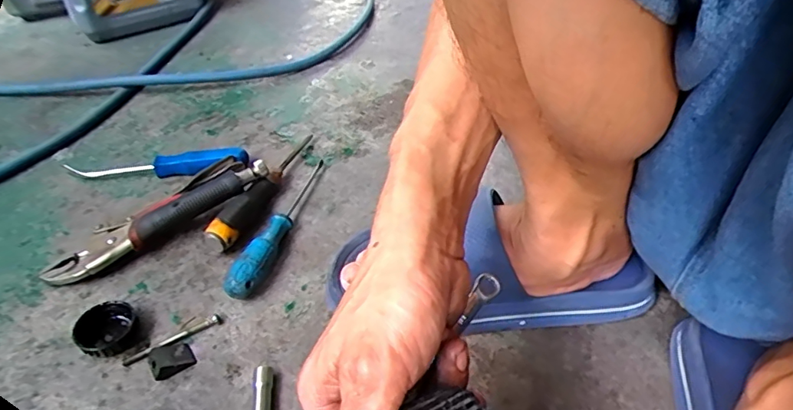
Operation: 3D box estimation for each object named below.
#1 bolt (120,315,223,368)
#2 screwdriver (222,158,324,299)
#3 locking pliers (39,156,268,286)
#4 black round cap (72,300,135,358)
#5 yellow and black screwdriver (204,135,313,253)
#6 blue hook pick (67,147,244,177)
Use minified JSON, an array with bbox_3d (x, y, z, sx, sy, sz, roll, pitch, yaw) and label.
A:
[{"bbox_3d":[-0.182,0.109,0.409,0.078,0.006,0.011,-25,48,-27],"label":"bolt"},{"bbox_3d":[-0.112,0.012,0.500,0.023,0.029,0.201,10,42,10],"label":"screwdriver"},{"bbox_3d":[-0.232,0.008,0.492,0.208,0.041,0.058,-32,51,-31],"label":"locking pliers"},{"bbox_3d":[-0.235,0.100,0.407,0.039,0.020,0.045,29,49,28],"label":"black round cap"},{"bbox_3d":[-0.143,-0.027,0.539,0.030,0.031,0.201,12,43,12],"label":"yellow and black screwdriver"},{"bbox_3d":[-0.269,-0.046,0.563,0.195,0.025,0.031,-3,42,-5],"label":"blue hook pick"}]

